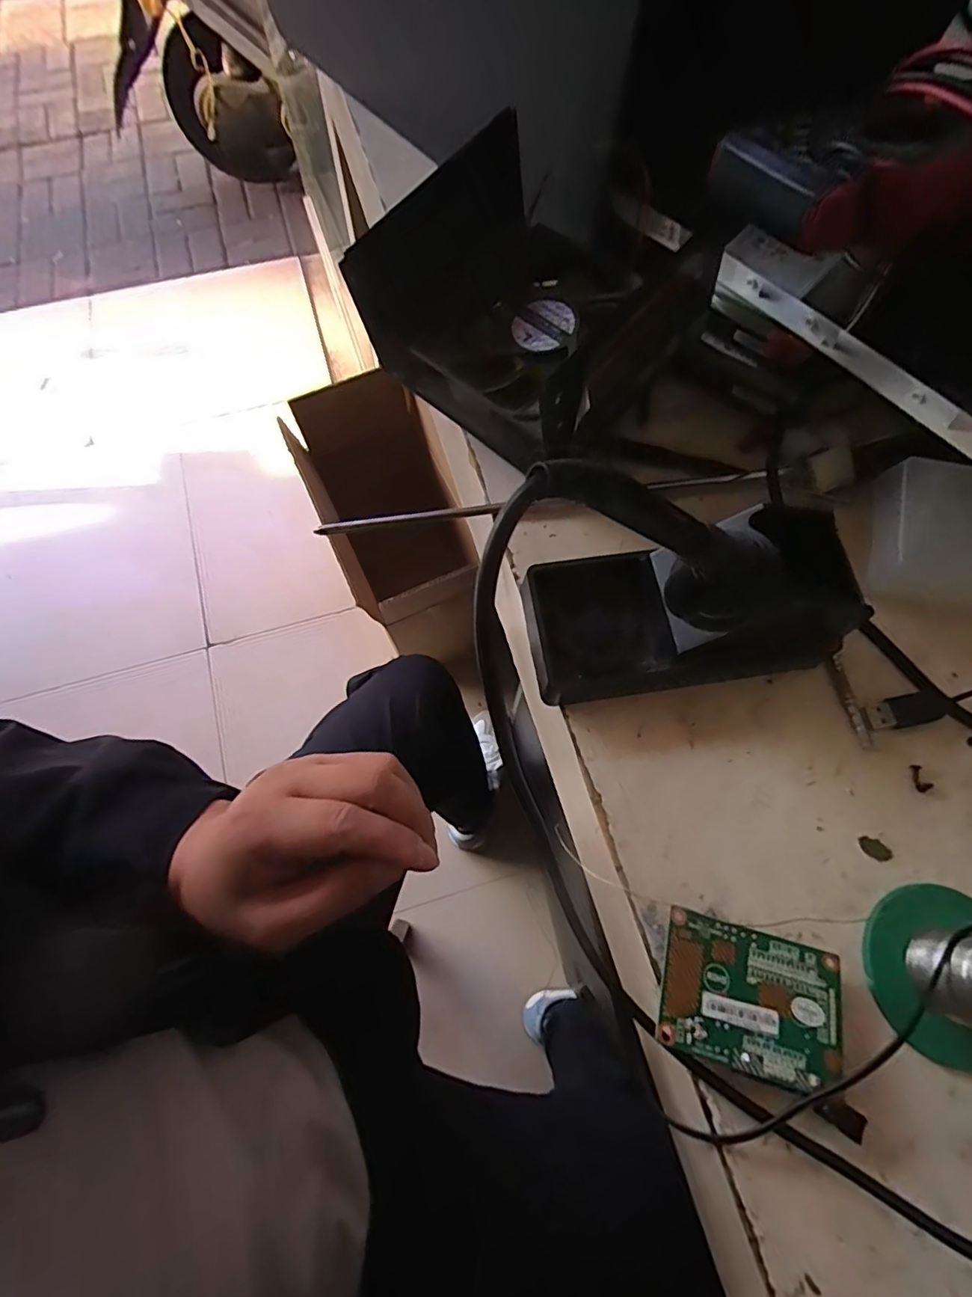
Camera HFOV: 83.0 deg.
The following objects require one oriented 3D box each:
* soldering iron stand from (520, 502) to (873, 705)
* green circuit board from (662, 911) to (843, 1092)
[{"bbox_3d":[0.101,-0.028,0.263,0.150,0.074,0.075,-8,71,-3],"label":"soldering iron stand"},{"bbox_3d":[0.110,0.145,0.229,0.070,0.004,0.051,14,61,10],"label":"green circuit board"}]

